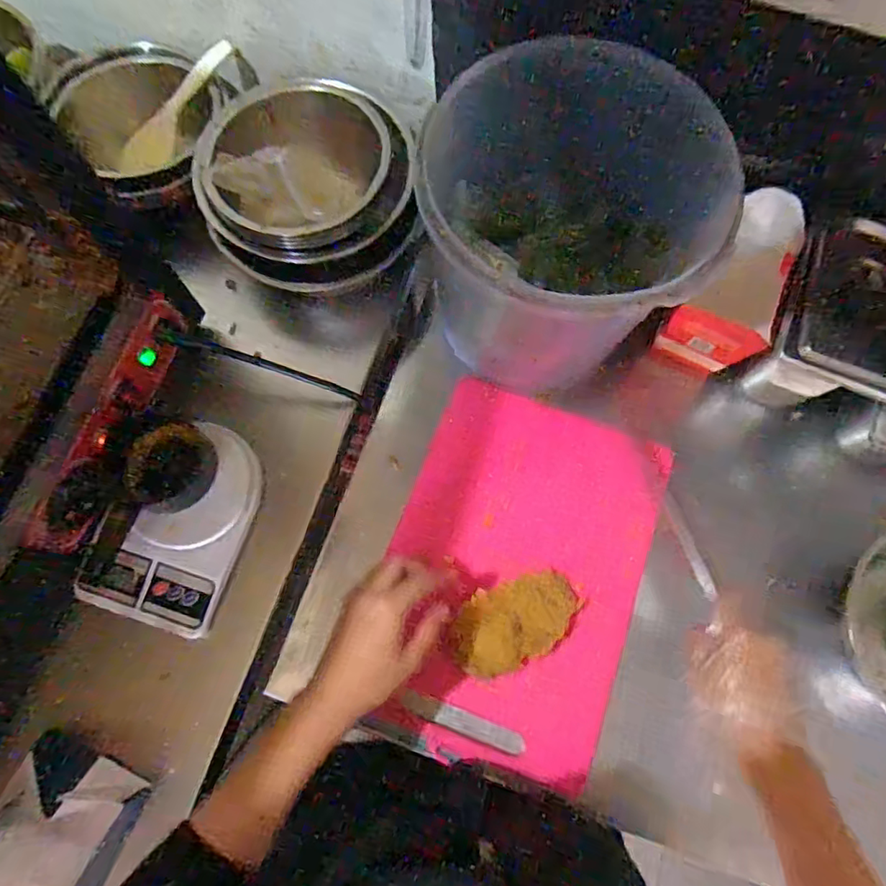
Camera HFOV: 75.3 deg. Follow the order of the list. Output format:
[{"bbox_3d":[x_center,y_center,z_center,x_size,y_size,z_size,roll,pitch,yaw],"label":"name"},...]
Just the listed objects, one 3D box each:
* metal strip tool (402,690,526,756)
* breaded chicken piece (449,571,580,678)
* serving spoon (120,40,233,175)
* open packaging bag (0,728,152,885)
[{"bbox_3d":[0.018,0.259,0.532,0.117,0.008,0.019,20,74,5],"label":"metal strip tool"},{"bbox_3d":[0.068,0.170,0.546,0.124,0.034,0.070,-21,75,-7],"label":"breaded chicken piece"},{"bbox_3d":[-0.294,-0.361,0.632,0.183,0.025,0.035,-37,75,23],"label":"serving spoon"},{"bbox_3d":[-0.296,0.303,0.430,0.094,0.038,0.130,36,58,-20],"label":"open packaging bag"}]

